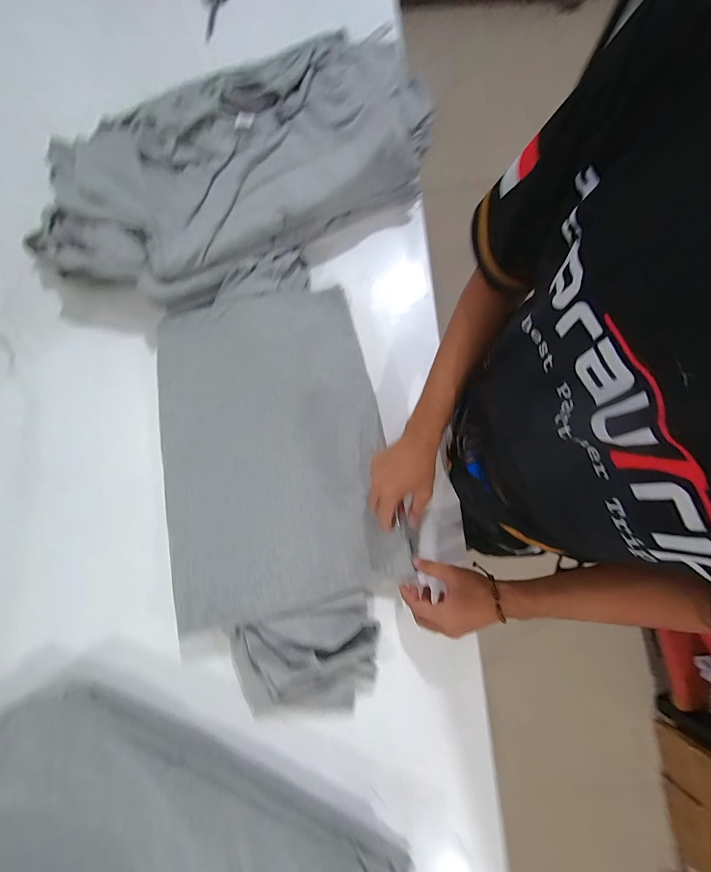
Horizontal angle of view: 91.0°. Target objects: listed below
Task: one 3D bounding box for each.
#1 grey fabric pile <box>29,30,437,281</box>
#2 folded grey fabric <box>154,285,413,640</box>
[{"bbox_3d":[-0.204,-0.487,0.646,0.760,0.129,0.298,-26,77,-6],"label":"grey fabric pile"},{"bbox_3d":[-0.135,0.003,0.576,0.352,0.040,0.512,-13,76,-3],"label":"folded grey fabric"}]

